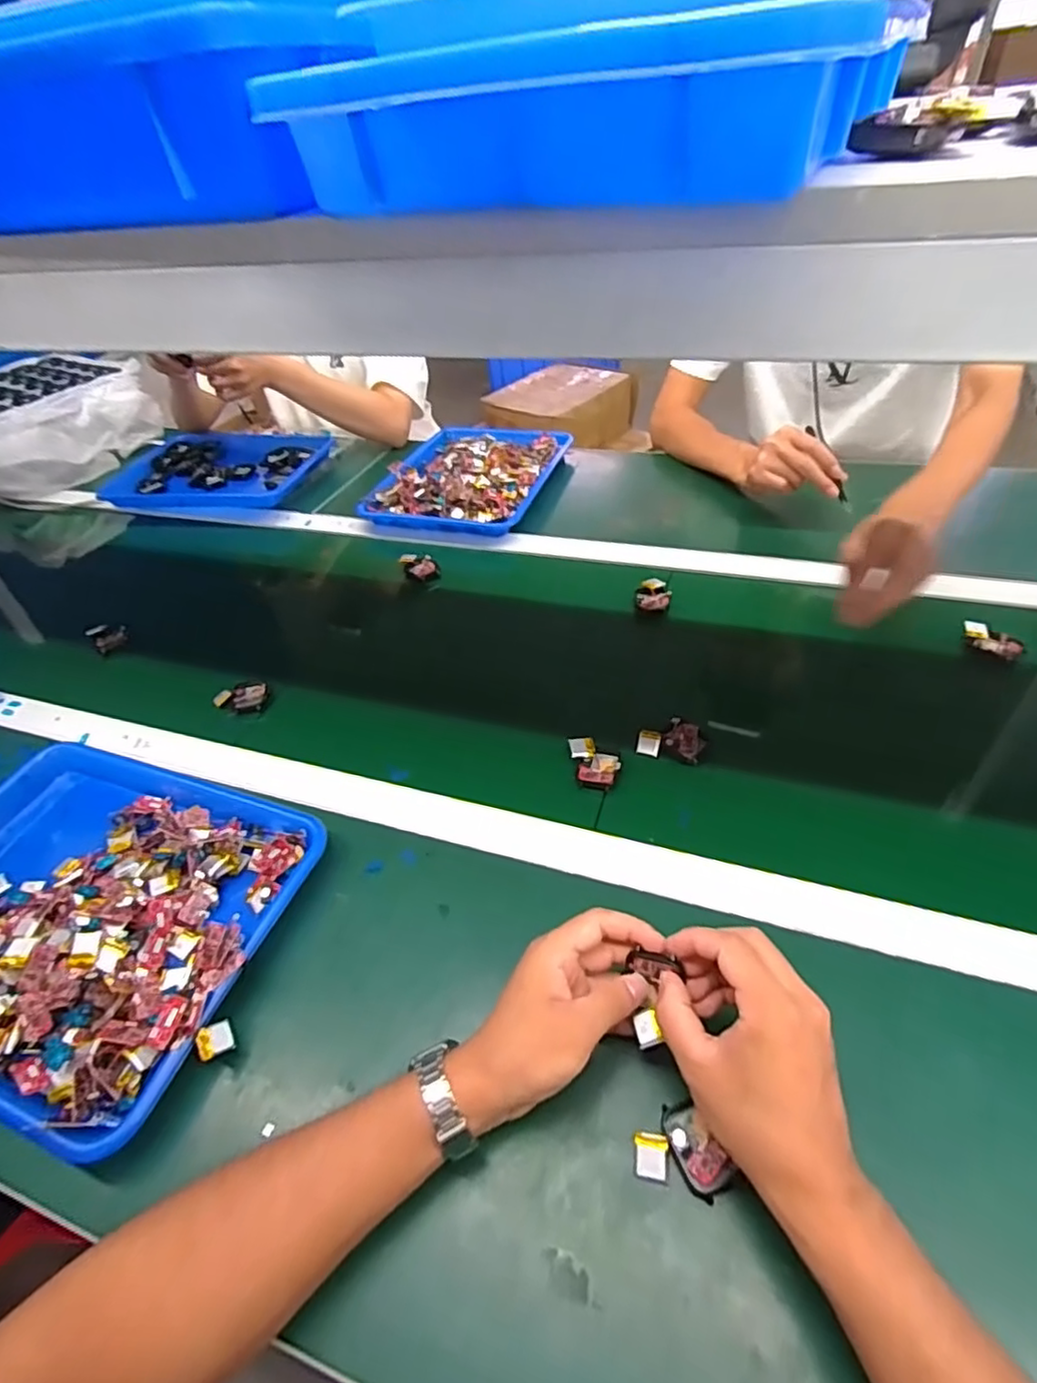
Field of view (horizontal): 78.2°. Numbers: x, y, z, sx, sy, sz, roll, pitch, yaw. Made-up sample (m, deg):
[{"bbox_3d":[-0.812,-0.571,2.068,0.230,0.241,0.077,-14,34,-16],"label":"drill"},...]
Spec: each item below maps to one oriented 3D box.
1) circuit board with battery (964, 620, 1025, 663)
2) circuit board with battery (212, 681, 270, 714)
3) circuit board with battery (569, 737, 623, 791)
[{"bbox_3d":[0.476,-0.052,0.638,0.026,0.020,0.053,-22,46,-15],"label":"circuit board with battery"},{"bbox_3d":[-0.297,0.005,0.685,0.052,0.011,0.036,-7,44,1],"label":"circuit board with battery"},{"bbox_3d":[0.070,0.063,0.571,0.041,0.011,0.052,-8,44,-1],"label":"circuit board with battery"}]

